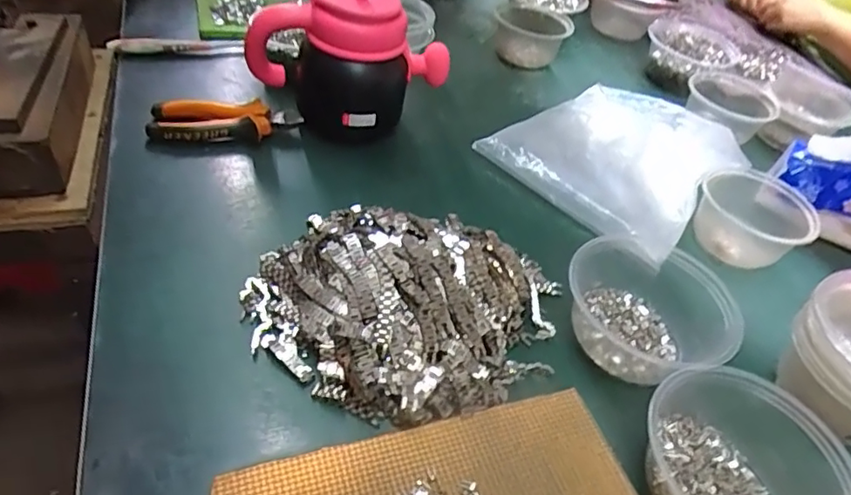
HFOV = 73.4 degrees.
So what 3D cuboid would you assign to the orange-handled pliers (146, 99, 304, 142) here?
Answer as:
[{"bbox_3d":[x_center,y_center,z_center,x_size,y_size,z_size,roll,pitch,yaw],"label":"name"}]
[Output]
[{"bbox_3d":[-0.211,-0.131,0.611,0.153,0.033,0.052,-5,46,-13],"label":"orange-handled pliers"}]

